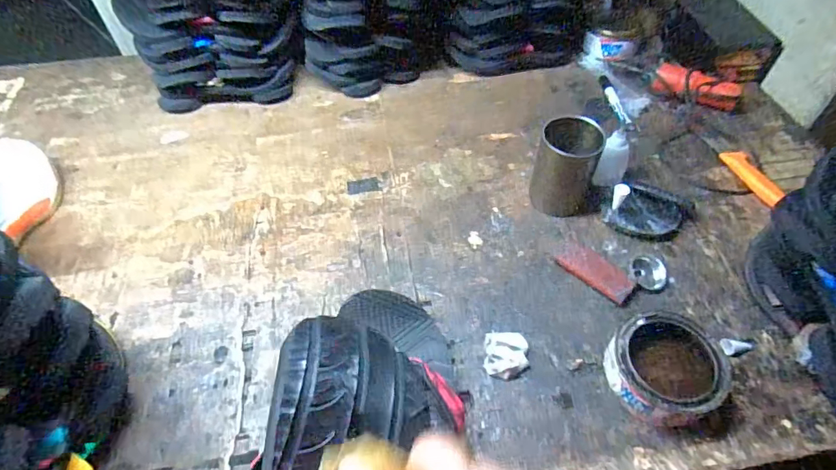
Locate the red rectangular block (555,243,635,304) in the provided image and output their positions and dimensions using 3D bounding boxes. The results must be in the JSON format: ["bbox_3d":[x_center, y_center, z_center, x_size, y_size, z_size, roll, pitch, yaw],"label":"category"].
[{"bbox_3d":[0.215,0.044,0.578,0.041,0.011,0.092,-35,58,-24],"label":"red rectangular block"}]

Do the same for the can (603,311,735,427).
[{"bbox_3d":[0.258,0.137,0.489,0.118,0.044,0.110,-2,51,0],"label":"can"}]

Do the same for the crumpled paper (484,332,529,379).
[{"bbox_3d":[0.096,0.130,0.509,0.052,0.031,0.054,-3,51,-1],"label":"crumpled paper"}]

